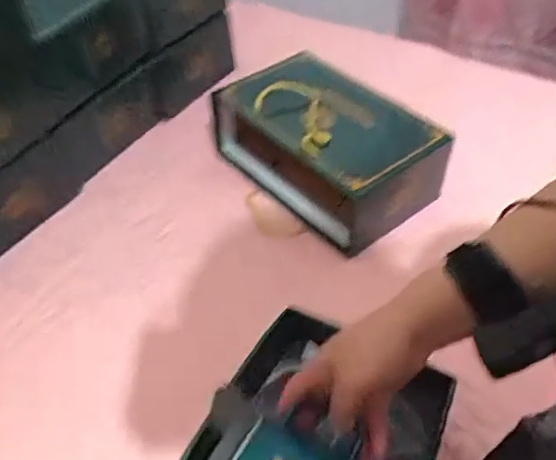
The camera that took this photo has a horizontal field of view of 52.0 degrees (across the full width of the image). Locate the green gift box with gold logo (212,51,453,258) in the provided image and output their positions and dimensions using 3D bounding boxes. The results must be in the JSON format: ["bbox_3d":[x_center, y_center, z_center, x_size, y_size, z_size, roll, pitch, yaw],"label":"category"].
[{"bbox_3d":[0.058,-0.119,0.739,0.168,0.106,0.289,-34,53,-25],"label":"green gift box with gold logo"}]

